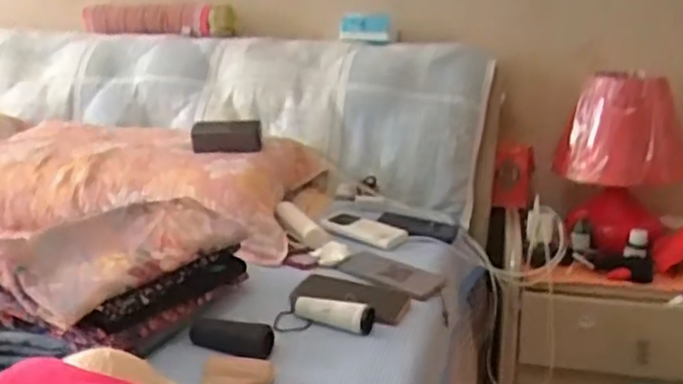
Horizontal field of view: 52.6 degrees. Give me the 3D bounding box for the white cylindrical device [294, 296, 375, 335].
[{"bbox_3d":[-0.010,0.161,0.927,0.105,0.037,0.029,5,18,15],"label":"white cylindrical device"}]

